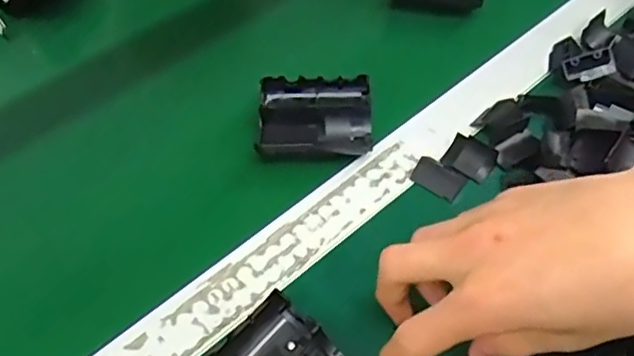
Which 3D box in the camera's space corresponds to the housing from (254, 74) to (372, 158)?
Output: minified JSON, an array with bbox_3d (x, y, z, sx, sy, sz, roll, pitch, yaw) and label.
[{"bbox_3d":[-0.001,-0.041,0.426,0.076,0.019,0.070,1,53,1],"label":"housing"}]

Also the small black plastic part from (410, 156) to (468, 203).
[{"bbox_3d":[0.081,0.000,0.405,0.034,0.006,0.023,35,61,23],"label":"small black plastic part"}]

